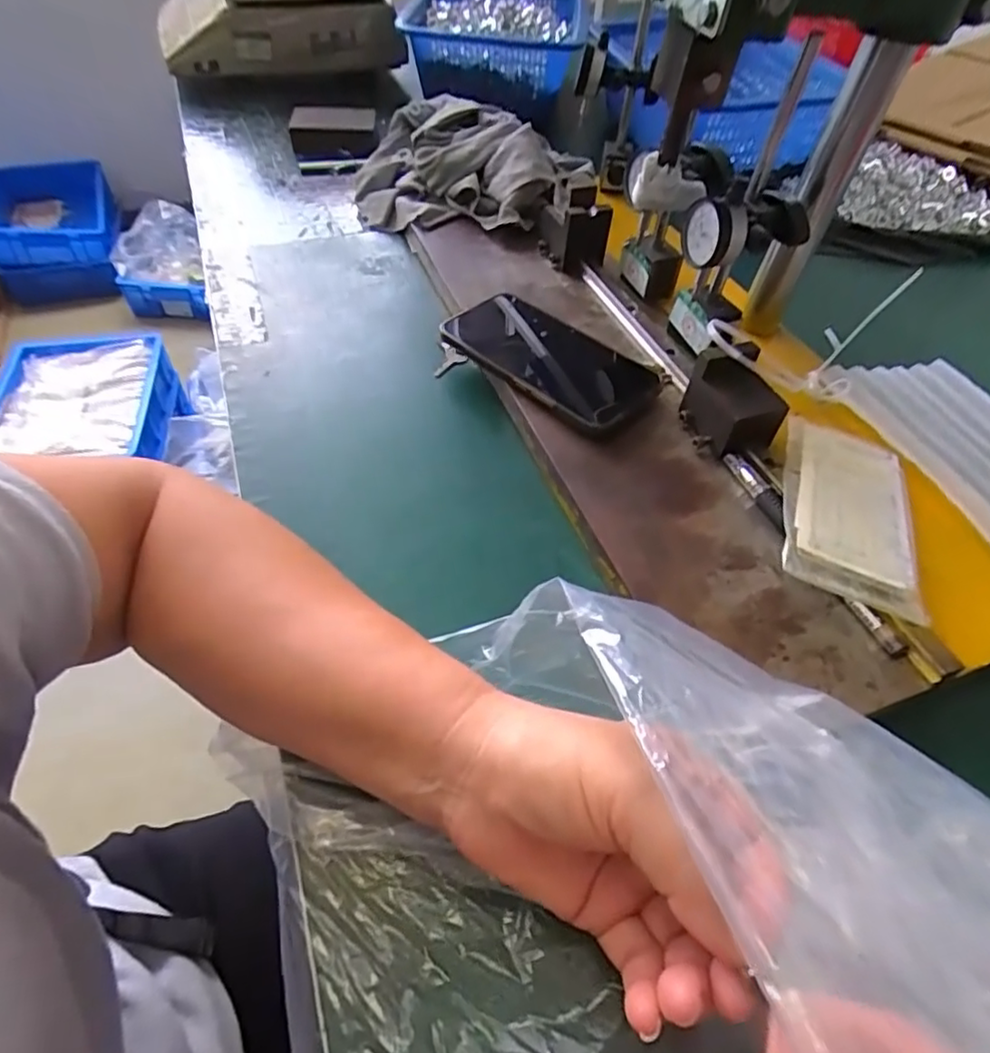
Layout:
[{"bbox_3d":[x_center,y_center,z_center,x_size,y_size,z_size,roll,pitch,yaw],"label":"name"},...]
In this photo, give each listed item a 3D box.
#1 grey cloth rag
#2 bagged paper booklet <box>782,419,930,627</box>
[{"bbox_3d":[-0.032,-0.347,0.605,0.255,0.078,0.153,14,53,12],"label":"grey cloth rag"},{"bbox_3d":[0.205,-0.013,0.356,0.071,0.006,0.143,20,48,8],"label":"bagged paper booklet"}]

